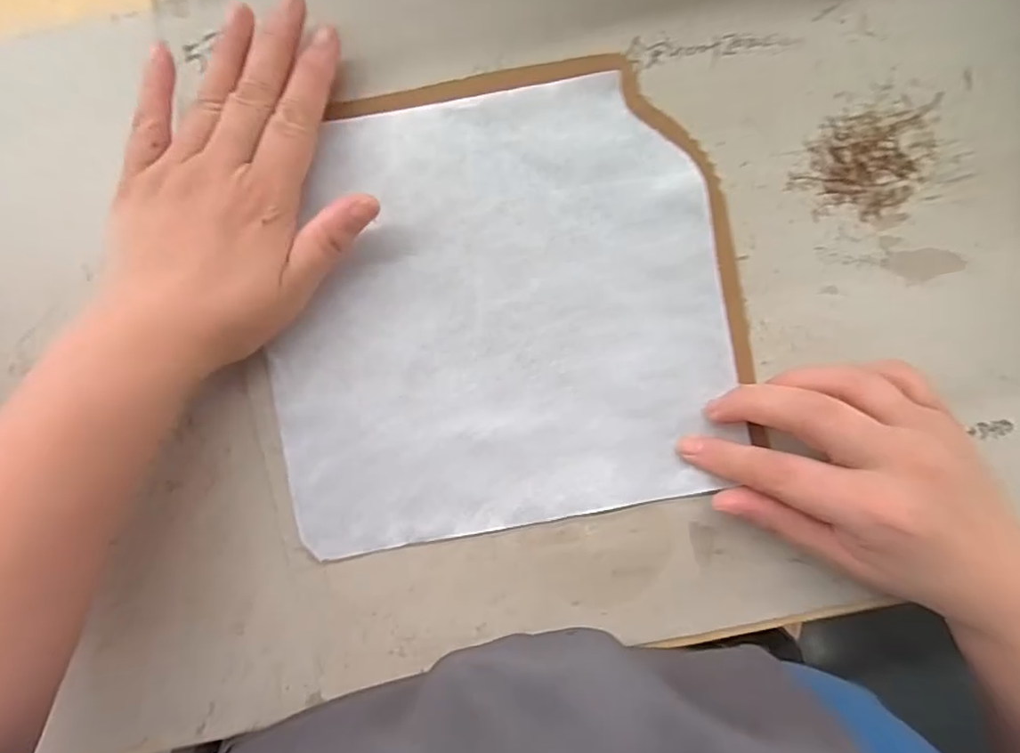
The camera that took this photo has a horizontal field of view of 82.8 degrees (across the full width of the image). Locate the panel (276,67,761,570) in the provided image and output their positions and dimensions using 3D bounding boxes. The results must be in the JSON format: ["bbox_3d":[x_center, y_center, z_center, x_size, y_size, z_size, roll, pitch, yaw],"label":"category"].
[{"bbox_3d":[-0.006,-0.034,0.285,0.229,0.008,0.215,-11,94,2],"label":"panel"}]

